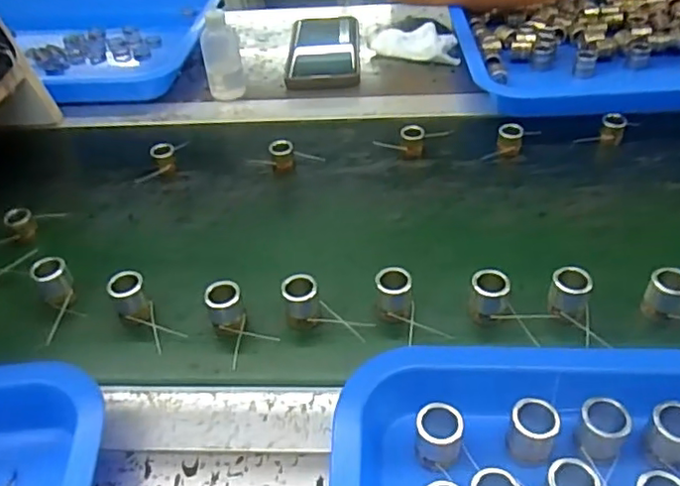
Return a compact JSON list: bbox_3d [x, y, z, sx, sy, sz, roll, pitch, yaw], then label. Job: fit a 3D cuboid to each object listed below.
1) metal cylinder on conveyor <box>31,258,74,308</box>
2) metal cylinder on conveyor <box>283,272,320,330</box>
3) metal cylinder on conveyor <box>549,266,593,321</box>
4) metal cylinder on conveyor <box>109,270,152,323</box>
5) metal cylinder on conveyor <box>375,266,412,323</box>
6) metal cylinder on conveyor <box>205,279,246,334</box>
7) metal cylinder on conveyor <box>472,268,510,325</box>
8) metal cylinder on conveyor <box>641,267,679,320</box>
[{"bbox_3d":[-0.195,0.028,0.420,0.020,0.030,0.023,-28,49,-22],"label":"metal cylinder on conveyor"},{"bbox_3d":[-0.025,0.039,0.397,0.022,0.035,0.018,0,44,4],"label":"metal cylinder on conveyor"},{"bbox_3d":[0.147,0.034,0.391,0.023,0.032,0.021,12,46,17],"label":"metal cylinder on conveyor"},{"bbox_3d":[-0.139,0.036,0.408,0.021,0.029,0.026,-24,47,-19],"label":"metal cylinder on conveyor"},{"bbox_3d":[0.035,0.034,0.397,0.022,0.032,0.019,6,45,10],"label":"metal cylinder on conveyor"},{"bbox_3d":[-0.074,0.042,0.399,0.022,0.032,0.022,-16,45,-12],"label":"metal cylinder on conveyor"},{"bbox_3d":[0.096,0.036,0.393,0.023,0.033,0.021,9,46,13],"label":"metal cylinder on conveyor"},{"bbox_3d":[0.206,0.033,0.387,0.022,0.031,0.018,28,53,29],"label":"metal cylinder on conveyor"}]

